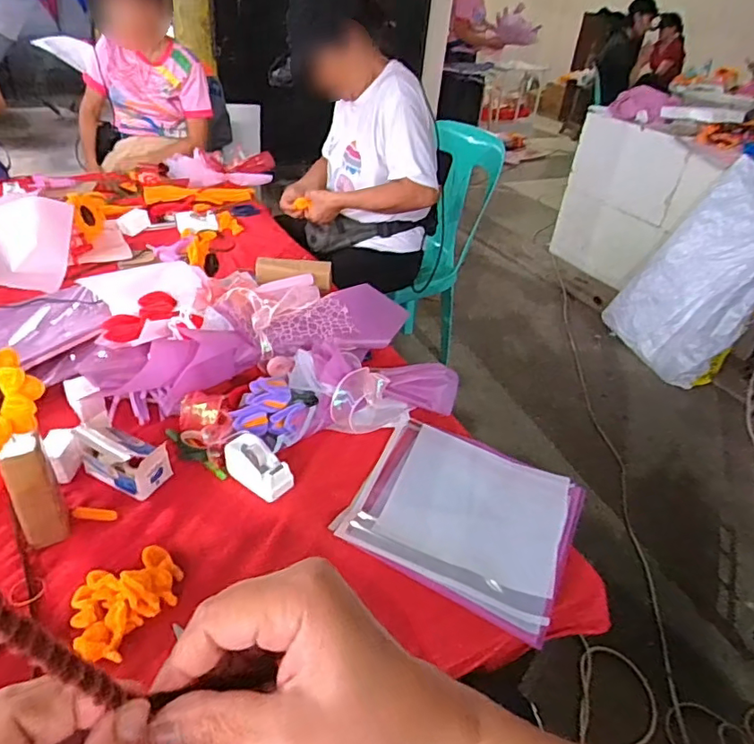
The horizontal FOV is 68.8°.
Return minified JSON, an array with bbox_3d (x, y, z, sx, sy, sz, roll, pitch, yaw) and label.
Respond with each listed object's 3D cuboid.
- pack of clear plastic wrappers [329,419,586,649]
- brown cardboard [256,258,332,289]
[{"bbox_3d":[0.121,0.188,0.760,0.285,0.018,0.277,19,37,18],"label":"pack of clear plastic wrappers"},{"bbox_3d":[-0.171,-0.204,1.134,0.153,0.044,0.050,5,35,-1],"label":"brown cardboard"}]

